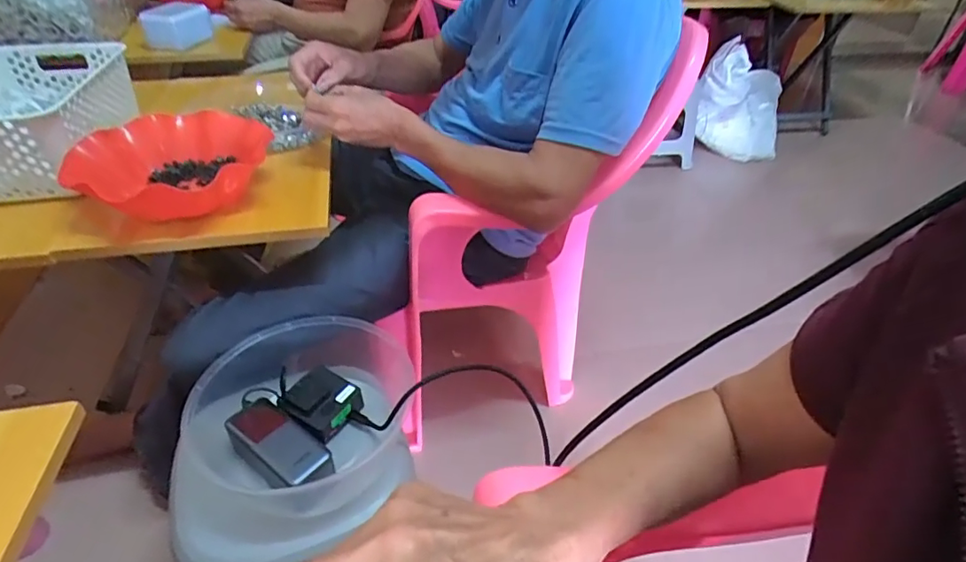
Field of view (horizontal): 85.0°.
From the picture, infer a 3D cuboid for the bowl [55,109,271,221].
[{"bbox_3d":[-0.378,-0.143,0.662,0.204,0.066,0.188,1,38,-1],"label":"bowl"}]

